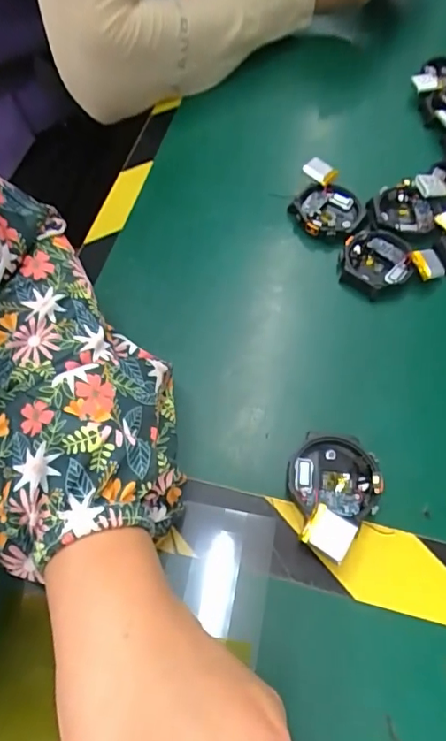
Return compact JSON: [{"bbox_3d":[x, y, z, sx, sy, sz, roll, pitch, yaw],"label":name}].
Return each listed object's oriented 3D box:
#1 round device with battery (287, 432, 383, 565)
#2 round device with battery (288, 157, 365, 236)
[{"bbox_3d":[0.058,0.065,0.270,0.046,0.017,0.067,11,61,3],"label":"round device with battery"},{"bbox_3d":[0.079,-0.126,0.380,0.052,0.013,0.064,20,61,8],"label":"round device with battery"}]

